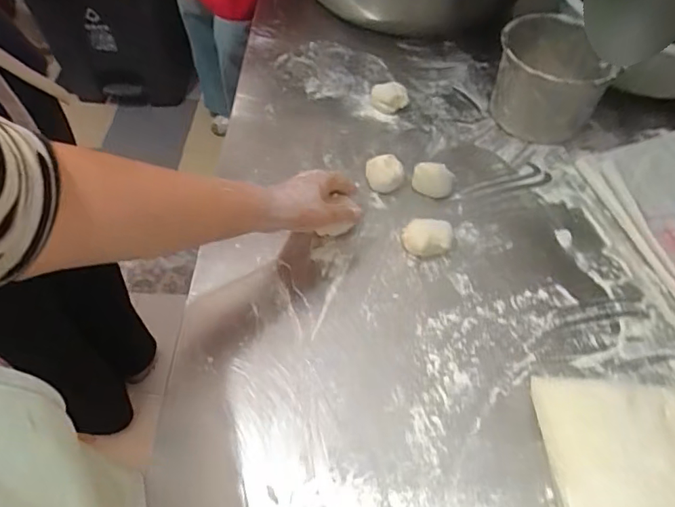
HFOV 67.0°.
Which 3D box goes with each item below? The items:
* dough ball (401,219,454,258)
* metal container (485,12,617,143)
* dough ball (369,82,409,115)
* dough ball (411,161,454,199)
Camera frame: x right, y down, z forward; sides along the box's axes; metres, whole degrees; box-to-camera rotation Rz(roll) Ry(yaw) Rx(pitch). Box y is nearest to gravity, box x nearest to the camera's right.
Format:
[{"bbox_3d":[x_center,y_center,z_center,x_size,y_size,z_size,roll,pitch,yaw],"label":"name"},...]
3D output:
[{"bbox_3d":[0.102,-0.019,0.583,0.057,0.032,0.039,-1,54,-2],"label":"dough ball"},{"bbox_3d":[0.283,-0.237,0.695,0.137,0.108,0.129,21,56,13],"label":"metal container"},{"bbox_3d":[0.074,-0.224,0.730,0.053,0.026,0.046,7,54,4],"label":"dough ball"},{"bbox_3d":[0.121,-0.094,0.648,0.050,0.023,0.038,9,54,5],"label":"dough ball"}]

